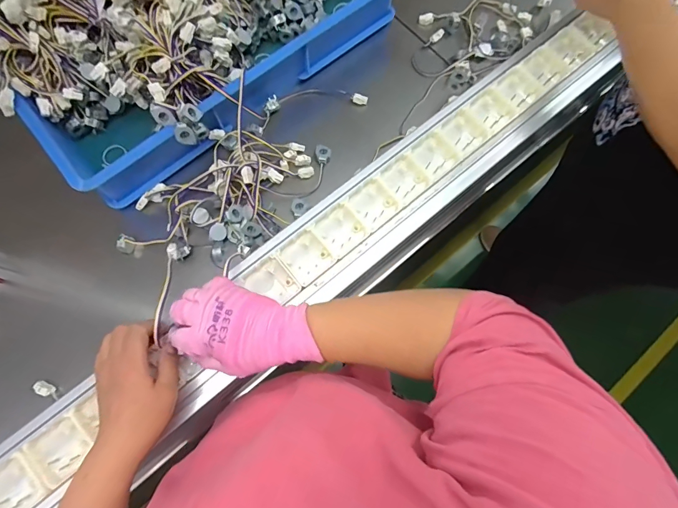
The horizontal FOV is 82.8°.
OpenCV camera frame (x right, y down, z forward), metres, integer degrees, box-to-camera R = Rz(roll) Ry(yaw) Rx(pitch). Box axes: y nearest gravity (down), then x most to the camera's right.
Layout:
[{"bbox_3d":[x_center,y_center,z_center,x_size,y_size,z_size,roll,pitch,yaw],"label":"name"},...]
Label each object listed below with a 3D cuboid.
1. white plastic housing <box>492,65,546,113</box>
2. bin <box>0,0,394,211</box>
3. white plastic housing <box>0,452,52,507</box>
[{"bbox_3d":[0.236,-0.218,0.501,0.054,0.012,0.047,-42,78,-11],"label":"white plastic housing"},{"bbox_3d":[-0.264,-0.406,0.608,0.632,0.162,0.447,-41,78,-11],"label":"bin"},{"bbox_3d":[-0.313,0.224,0.365,0.052,0.013,0.052,-40,78,-11],"label":"white plastic housing"}]

